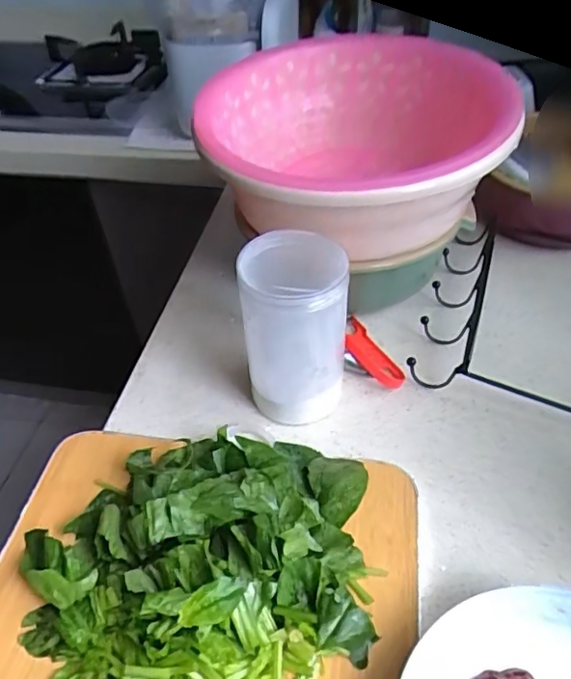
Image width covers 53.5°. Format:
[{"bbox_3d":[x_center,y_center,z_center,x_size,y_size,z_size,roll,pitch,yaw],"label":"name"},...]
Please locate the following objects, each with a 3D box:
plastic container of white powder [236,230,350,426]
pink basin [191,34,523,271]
[{"bbox_3d":[0.008,-0.003,0.476,0.081,0.148,0.078,1,45,4],"label":"plastic container of white powder"},{"bbox_3d":[0.057,-0.192,0.572,0.281,0.115,0.301,-2,45,2],"label":"pink basin"}]

